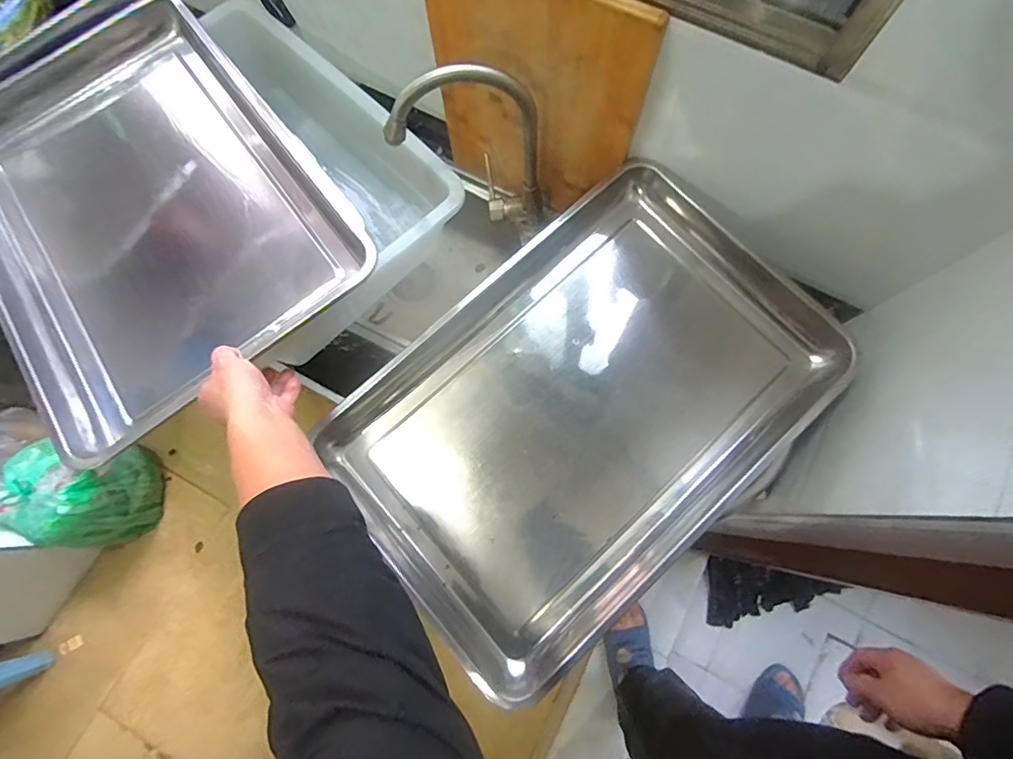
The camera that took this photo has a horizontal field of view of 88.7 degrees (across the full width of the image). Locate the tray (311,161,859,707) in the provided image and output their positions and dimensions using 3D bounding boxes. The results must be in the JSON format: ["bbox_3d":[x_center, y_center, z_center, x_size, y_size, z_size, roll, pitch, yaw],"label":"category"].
[{"bbox_3d":[0.094,0.036,0.656,0.572,0.082,0.393,-39,79,-8],"label":"tray"}]

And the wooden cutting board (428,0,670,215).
[{"bbox_3d":[0.035,-0.356,0.679,0.267,0.359,0.032,27,78,7],"label":"wooden cutting board"}]

